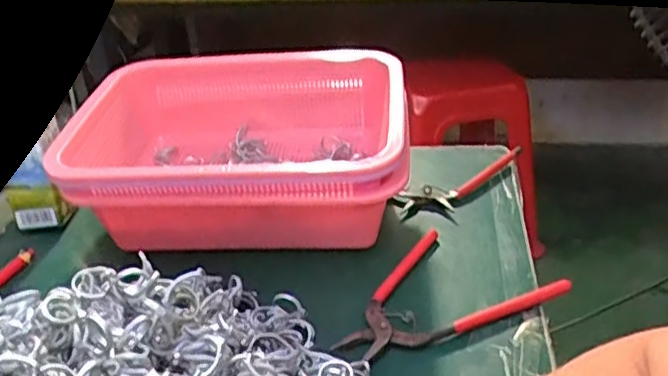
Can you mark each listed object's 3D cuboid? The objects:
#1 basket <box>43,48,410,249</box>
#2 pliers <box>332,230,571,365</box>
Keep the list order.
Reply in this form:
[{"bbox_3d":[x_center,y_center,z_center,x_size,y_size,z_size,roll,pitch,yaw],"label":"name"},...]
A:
[{"bbox_3d":[-0.066,-0.031,0.562,0.250,0.115,0.194,0,30,8],"label":"basket"},{"bbox_3d":[0.069,0.069,0.468,0.160,0.014,0.099,-16,31,-19],"label":"pliers"}]

